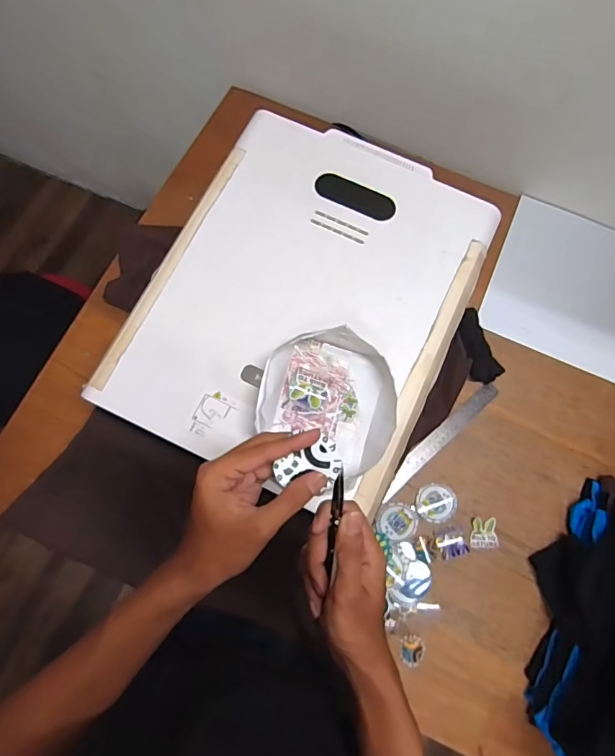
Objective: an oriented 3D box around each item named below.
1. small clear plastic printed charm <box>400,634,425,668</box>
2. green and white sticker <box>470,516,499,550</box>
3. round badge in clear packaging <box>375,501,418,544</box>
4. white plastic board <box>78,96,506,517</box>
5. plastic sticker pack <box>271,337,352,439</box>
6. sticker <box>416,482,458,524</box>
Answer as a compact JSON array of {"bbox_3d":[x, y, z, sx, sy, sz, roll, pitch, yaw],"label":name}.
[{"bbox_3d":[0.151,0.393,0.659,0.034,0.004,0.040,20,73,8],"label":"small clear plastic printed charm"},{"bbox_3d":[0.272,0.238,0.705,0.041,0.004,0.046,7,74,0],"label":"green and white sticker"},{"bbox_3d":[0.139,0.221,0.704,0.060,0.009,0.055,0,74,-2],"label":"round badge in clear packaging"},{"bbox_3d":[0.001,-0.113,0.628,0.399,0.021,0.495,24,76,6],"label":"white plastic board"},{"bbox_3d":[0.009,0.013,0.580,0.075,0.023,0.119,13,76,3],"label":"plastic sticker pack"},{"bbox_3d":[0.201,0.196,0.714,0.061,0.010,0.059,0,74,-2],"label":"sticker"}]

